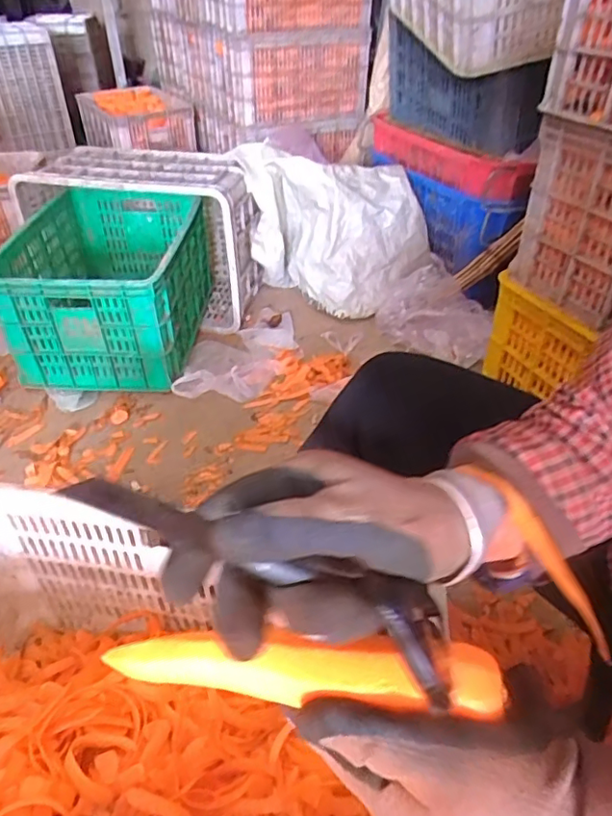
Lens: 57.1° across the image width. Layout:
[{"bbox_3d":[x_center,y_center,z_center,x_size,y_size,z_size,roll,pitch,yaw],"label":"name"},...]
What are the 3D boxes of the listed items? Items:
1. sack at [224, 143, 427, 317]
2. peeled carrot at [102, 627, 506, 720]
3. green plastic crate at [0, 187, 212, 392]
[{"bbox_3d":[0.068,-0.449,1.413,0.446,0.337,0.272,17,42,21],"label":"sack"},{"bbox_3d":[-0.009,0.133,0.292,0.206,0.026,0.028,-5,37,17],"label":"peeled carrot"},{"bbox_3d":[-0.435,-0.294,1.293,0.387,0.257,0.530,-2,39,-4],"label":"green plastic crate"}]

